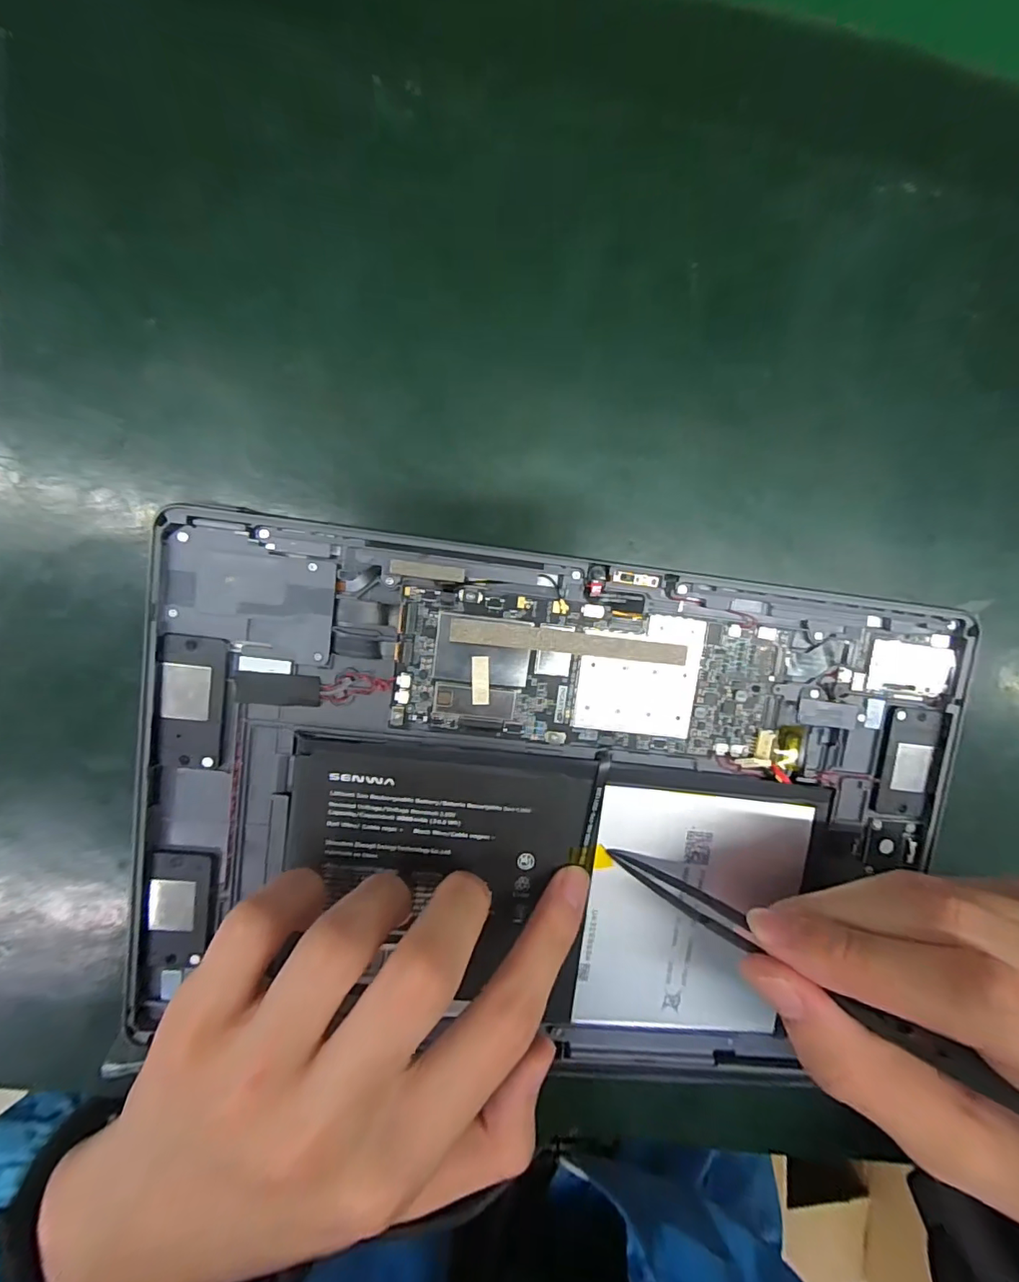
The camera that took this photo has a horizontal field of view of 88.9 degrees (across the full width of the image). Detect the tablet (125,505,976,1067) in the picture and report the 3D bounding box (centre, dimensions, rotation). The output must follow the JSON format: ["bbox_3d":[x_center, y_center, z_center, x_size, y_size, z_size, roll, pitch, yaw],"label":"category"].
[{"bbox_3d":[0.016,0.055,0.168,0.249,0.014,0.161,7,97,-3],"label":"tablet"}]

